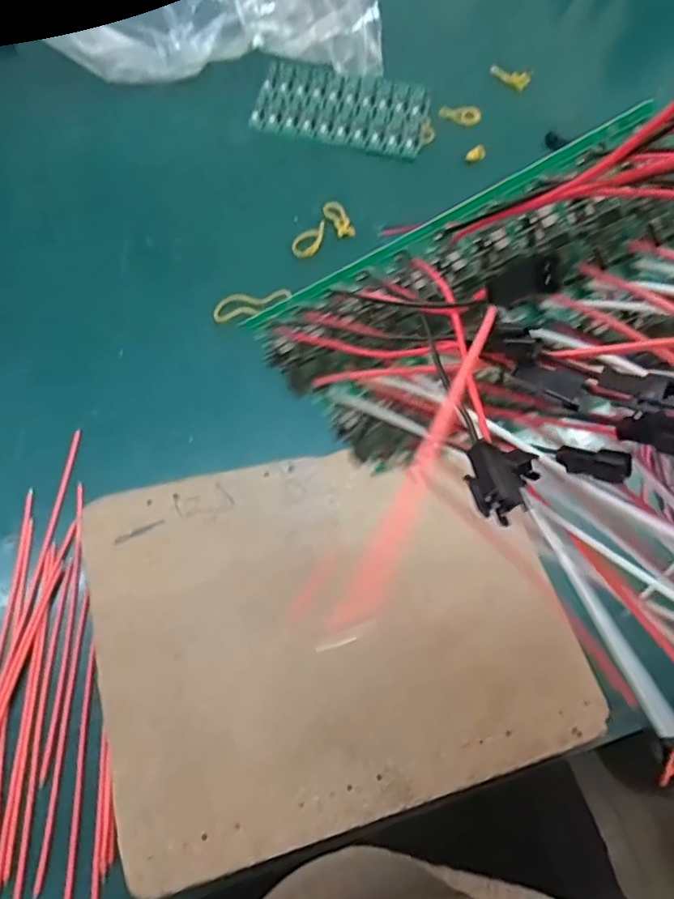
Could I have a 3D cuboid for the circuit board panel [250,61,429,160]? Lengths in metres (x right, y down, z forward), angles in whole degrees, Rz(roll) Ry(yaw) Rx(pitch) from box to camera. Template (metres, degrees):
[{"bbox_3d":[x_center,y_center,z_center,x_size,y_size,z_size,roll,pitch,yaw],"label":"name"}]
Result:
[{"bbox_3d":[0.005,-0.288,0.512,0.138,0.017,0.091,11,63,1],"label":"circuit board panel"}]

